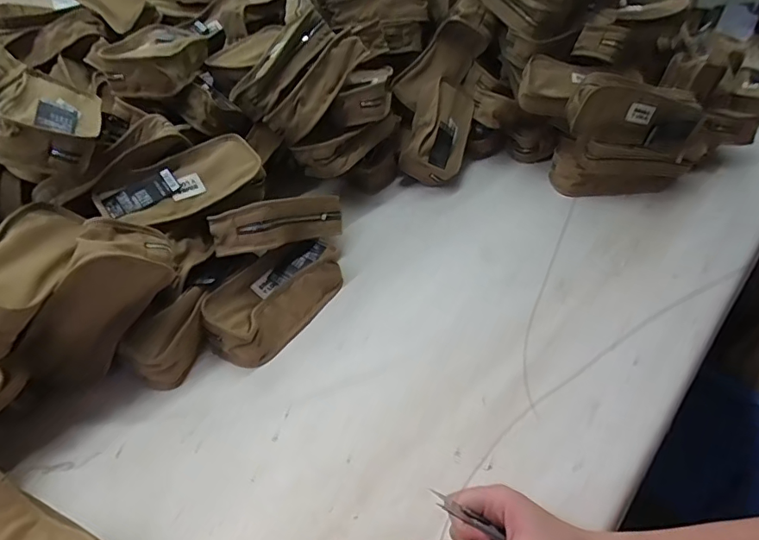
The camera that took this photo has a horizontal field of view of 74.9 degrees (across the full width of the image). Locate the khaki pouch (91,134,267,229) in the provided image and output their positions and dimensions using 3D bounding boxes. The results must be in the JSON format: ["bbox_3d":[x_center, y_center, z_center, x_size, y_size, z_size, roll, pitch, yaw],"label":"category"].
[{"bbox_3d":[-0.241,-0.100,0.616,0.186,0.055,0.090,-30,71,-21],"label":"khaki pouch"}]

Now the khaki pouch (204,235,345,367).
[{"bbox_3d":[-0.127,0.031,0.605,0.087,0.051,0.180,23,45,23],"label":"khaki pouch"}]

